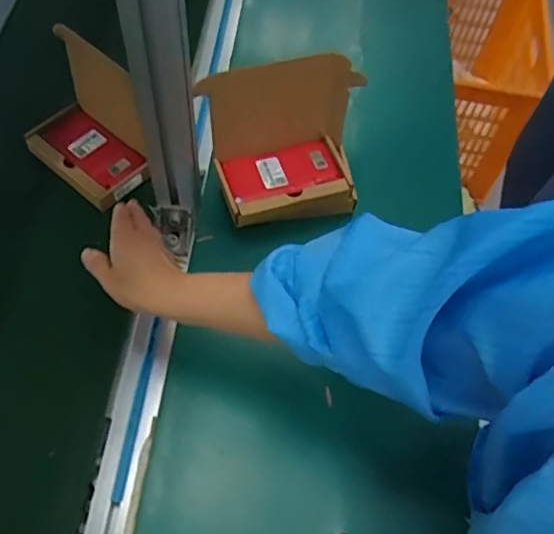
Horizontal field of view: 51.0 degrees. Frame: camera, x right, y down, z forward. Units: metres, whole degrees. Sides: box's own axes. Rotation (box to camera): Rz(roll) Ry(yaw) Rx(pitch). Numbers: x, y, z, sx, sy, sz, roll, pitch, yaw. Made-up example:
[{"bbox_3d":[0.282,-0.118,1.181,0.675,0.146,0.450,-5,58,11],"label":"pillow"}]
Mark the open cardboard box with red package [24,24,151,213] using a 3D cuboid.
[{"bbox_3d":[-0.210,-0.159,0.631,0.150,0.112,0.100,39,65,16],"label":"open cardboard box with red package"}]

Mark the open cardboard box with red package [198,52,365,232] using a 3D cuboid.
[{"bbox_3d":[0.010,-0.143,0.619,0.158,0.130,0.164,-12,62,-11],"label":"open cardboard box with red package"}]

